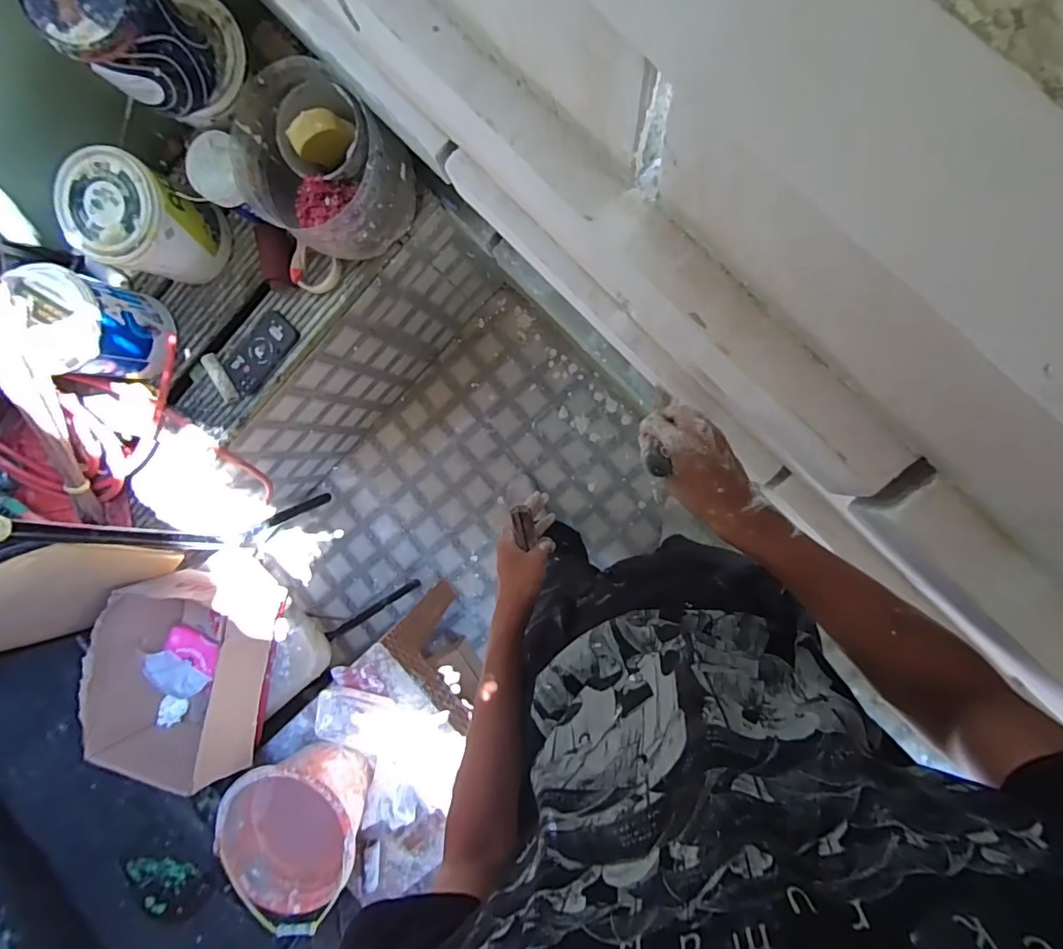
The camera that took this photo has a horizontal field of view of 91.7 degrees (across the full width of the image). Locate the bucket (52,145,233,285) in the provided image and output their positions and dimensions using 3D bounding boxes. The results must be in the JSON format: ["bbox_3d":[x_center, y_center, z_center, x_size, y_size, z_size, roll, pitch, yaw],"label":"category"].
[{"bbox_3d":[-0.710,-0.457,0.950,0.189,0.214,0.177,23,95,8],"label":"bucket"}]

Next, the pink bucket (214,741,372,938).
[{"bbox_3d":[-0.449,0.682,1.047,0.255,0.209,0.278,0,92,9],"label":"pink bucket"}]

